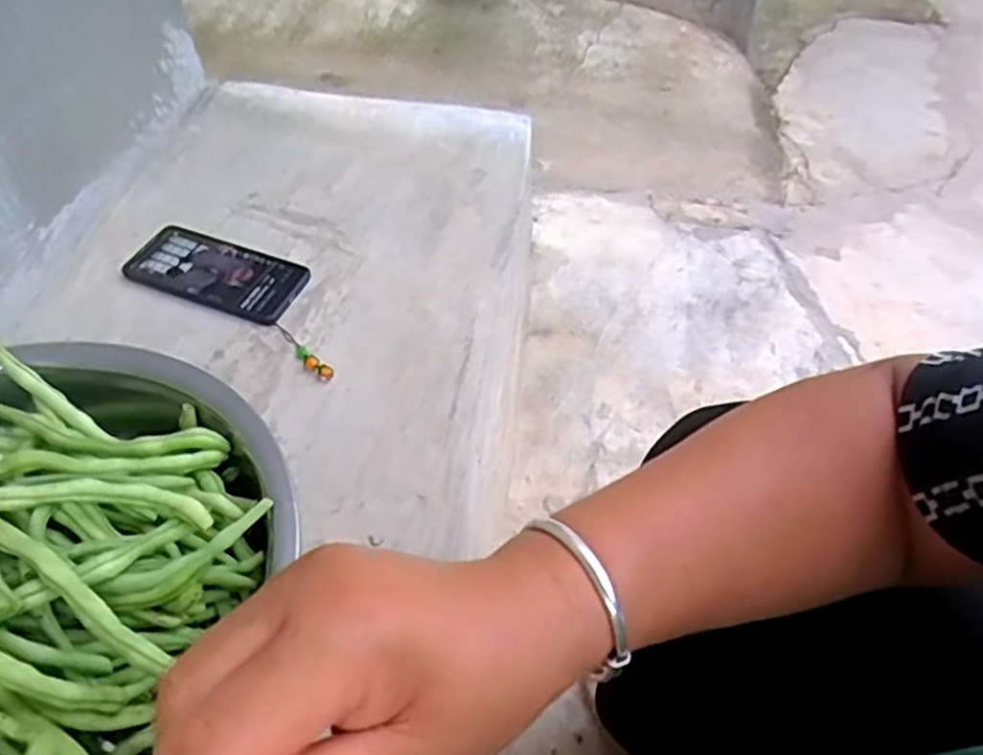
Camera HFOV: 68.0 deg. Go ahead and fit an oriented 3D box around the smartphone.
[{"bbox_3d":[-0.261,-0.102,0.698,0.160,0.009,0.082,18,51,9],"label":"smartphone"}]

